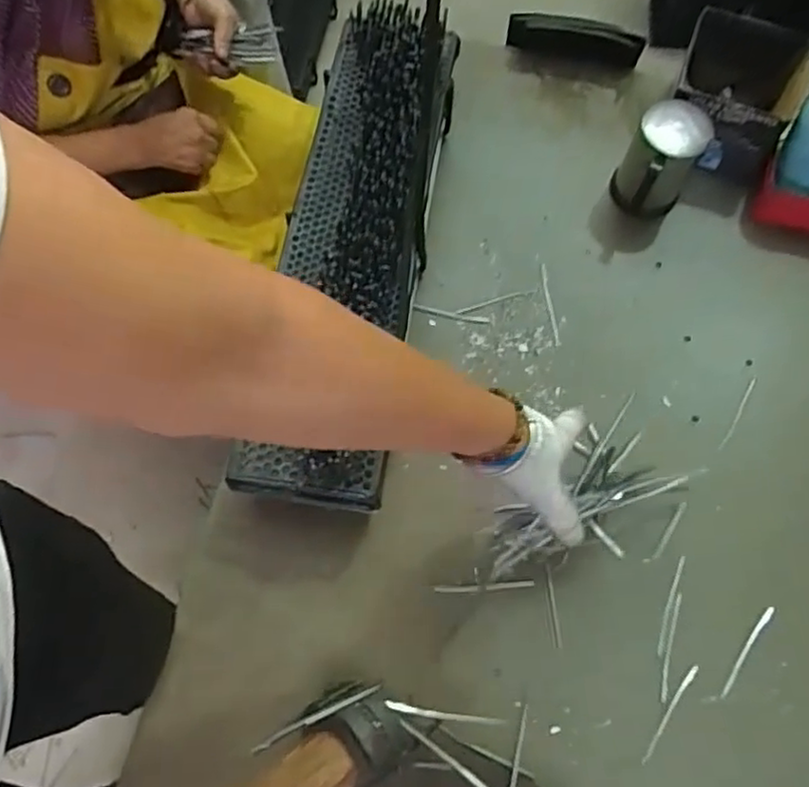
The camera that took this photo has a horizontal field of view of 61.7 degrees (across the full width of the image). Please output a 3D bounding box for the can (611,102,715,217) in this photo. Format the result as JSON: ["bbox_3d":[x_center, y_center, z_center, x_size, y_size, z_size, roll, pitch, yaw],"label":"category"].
[{"bbox_3d":[0.300,-0.269,0.803,0.078,0.119,0.080,-1,70,2],"label":"can"}]

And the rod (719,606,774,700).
[{"bbox_3d":[0.339,0.254,0.670,0.009,0.005,0.103,38,75,14],"label":"rod"}]

